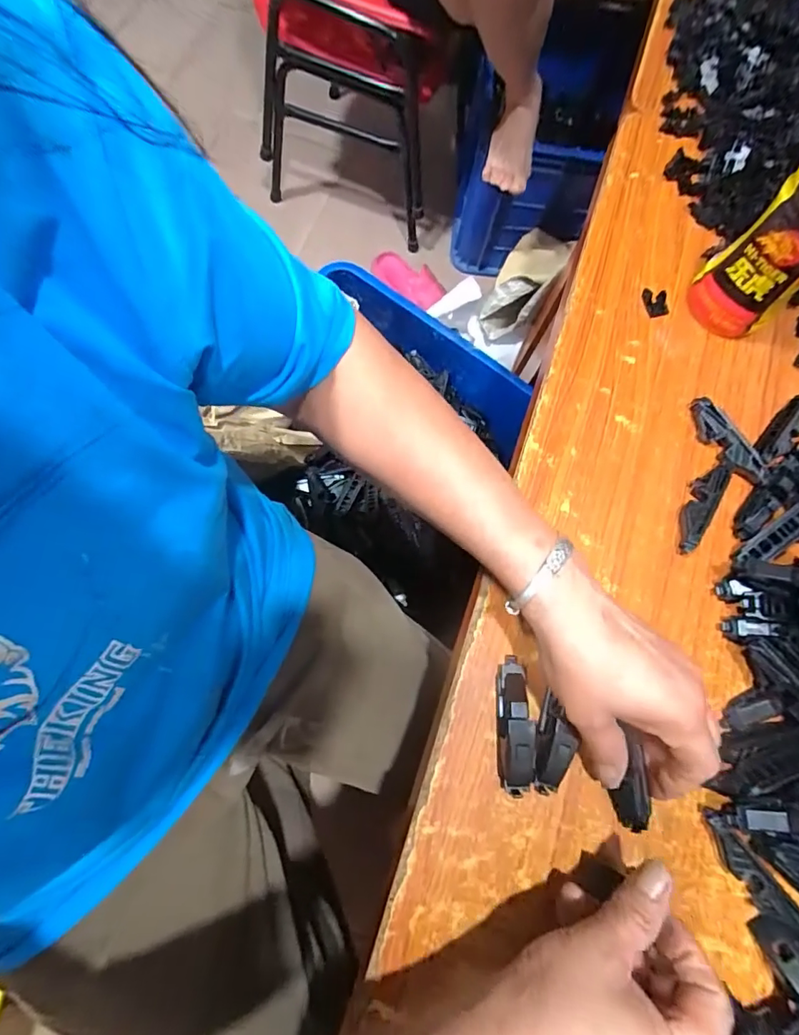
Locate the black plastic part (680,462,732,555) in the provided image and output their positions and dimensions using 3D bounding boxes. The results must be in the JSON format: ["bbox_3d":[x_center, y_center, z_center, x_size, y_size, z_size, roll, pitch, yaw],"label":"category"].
[{"bbox_3d":[0.225,-0.009,0.367,0.018,0.016,0.074,32,74,5],"label":"black plastic part"}]

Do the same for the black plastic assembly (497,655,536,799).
[{"bbox_3d":[0.074,0.132,0.312,0.022,0.023,0.082,2,74,-4],"label":"black plastic assembly"}]

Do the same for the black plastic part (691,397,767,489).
[{"bbox_3d":[0.254,-0.058,0.382,0.019,0.019,0.077,-33,79,-12],"label":"black plastic part"}]

